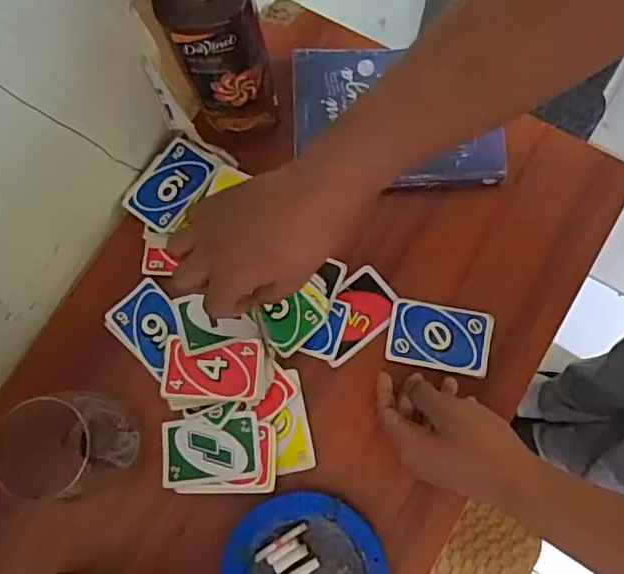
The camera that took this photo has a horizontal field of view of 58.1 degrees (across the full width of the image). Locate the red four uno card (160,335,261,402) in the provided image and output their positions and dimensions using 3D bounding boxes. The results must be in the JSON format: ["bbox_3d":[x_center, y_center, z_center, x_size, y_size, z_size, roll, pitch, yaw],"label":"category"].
[{"bbox_3d":[-0.090,0.072,0.496,0.085,0.005,0.054,3,74,3],"label":"red four uno card"}]

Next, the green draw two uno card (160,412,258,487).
[{"bbox_3d":[-0.088,0.140,0.486,0.084,0.008,0.054,-7,76,0],"label":"green draw two uno card"}]

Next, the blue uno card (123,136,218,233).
[{"bbox_3d":[-0.133,-0.097,0.532,0.062,0.006,0.084,33,85,11],"label":"blue uno card"}]

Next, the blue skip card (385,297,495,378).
[{"bbox_3d":[0.112,0.043,0.494,0.087,0.007,0.057,11,81,8],"label":"blue skip card"}]

